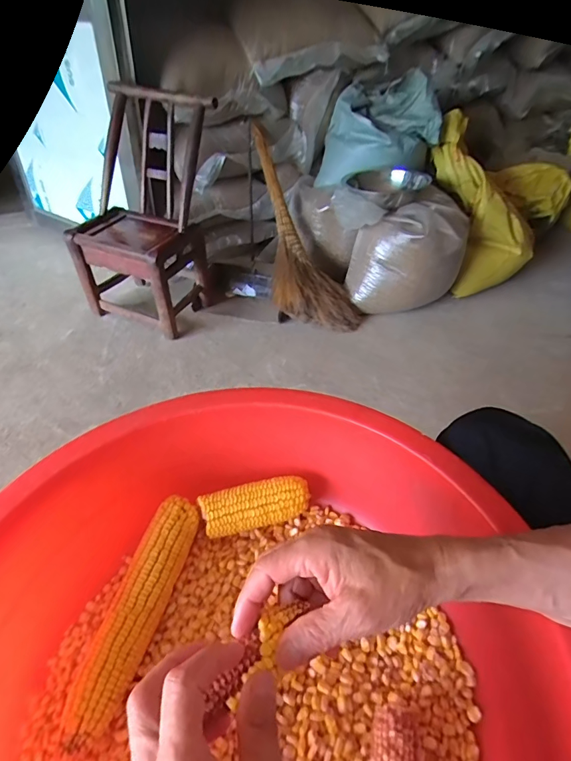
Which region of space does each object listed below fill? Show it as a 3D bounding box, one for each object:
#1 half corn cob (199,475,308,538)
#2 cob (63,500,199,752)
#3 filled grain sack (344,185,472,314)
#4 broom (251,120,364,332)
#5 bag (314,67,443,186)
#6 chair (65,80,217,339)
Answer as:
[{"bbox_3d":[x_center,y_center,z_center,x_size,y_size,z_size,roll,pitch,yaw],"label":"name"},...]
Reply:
[{"bbox_3d":[-0.034,0.153,0.499,0.123,0.052,0.044,-10,42,-15],"label":"half corn cob"},{"bbox_3d":[-0.143,0.223,0.419,0.046,0.044,0.215,11,41,9],"label":"cob"},{"bbox_3d":[0.427,-0.437,1.465,0.350,0.342,0.304,17,42,14],"label":"filled grain sack"},{"bbox_3d":[0.016,-0.513,1.463,0.253,0.126,0.767,-19,85,-20],"label":"broom"},{"bbox_3d":[0.315,-0.855,1.475,0.405,0.349,0.221,17,42,15],"label":"bag"},{"bbox_3d":[-0.459,-0.507,1.303,0.406,0.618,0.331,22,43,20],"label":"chair"}]

